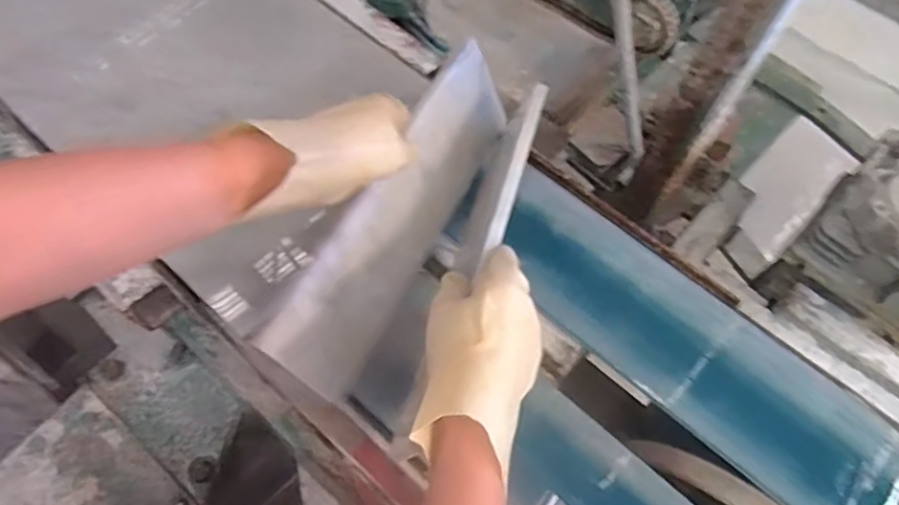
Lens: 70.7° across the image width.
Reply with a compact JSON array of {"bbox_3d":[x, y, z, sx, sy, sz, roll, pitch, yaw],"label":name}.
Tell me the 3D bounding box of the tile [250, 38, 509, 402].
[{"bbox_3d":[-0.034,-0.030,0.509,0.014,0.107,0.301,17,63,30],"label":"tile"}]

